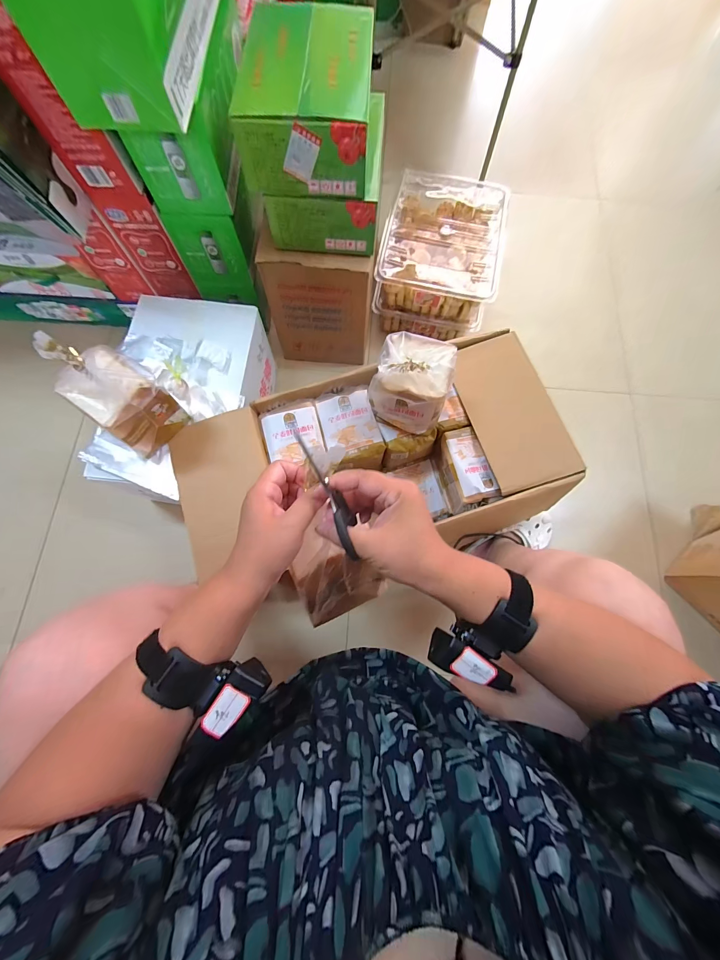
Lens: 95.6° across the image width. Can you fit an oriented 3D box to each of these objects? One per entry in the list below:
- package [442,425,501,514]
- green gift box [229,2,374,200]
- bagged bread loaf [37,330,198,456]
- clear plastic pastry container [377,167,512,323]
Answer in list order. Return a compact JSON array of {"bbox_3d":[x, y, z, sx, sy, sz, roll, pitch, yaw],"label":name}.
[{"bbox_3d":[0.229,-0.017,0.733,0.090,0.111,0.169,-15,76,-3],"label":"package"},{"bbox_3d":[-0.093,-0.641,0.570,0.207,0.107,0.239,1,76,1],"label":"green gift box"},{"bbox_3d":[-0.411,-0.142,0.561,0.103,0.256,0.121,39,79,10],"label":"bagged bread loaf"},{"bbox_3d":[0.226,-0.647,0.899,0.304,0.105,0.383,12,76,4],"label":"clear plastic pastry container"}]

